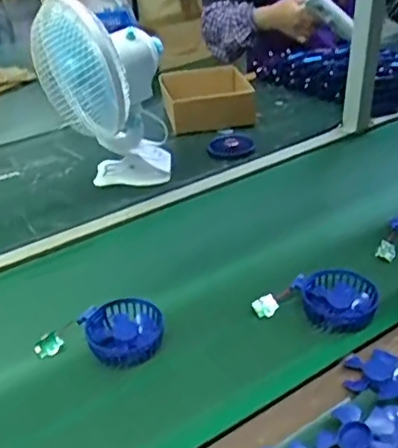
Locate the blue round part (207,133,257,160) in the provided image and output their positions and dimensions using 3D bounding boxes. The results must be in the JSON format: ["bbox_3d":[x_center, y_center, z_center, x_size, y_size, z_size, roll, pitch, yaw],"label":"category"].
[{"bbox_3d":[0.064,-0.153,1.136,0.090,0.017,0.085,-8,39,7],"label":"blue round part"}]

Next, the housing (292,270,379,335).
[{"bbox_3d":[0.168,0.091,0.714,0.095,0.033,0.089,5,33,11],"label":"housing"}]

